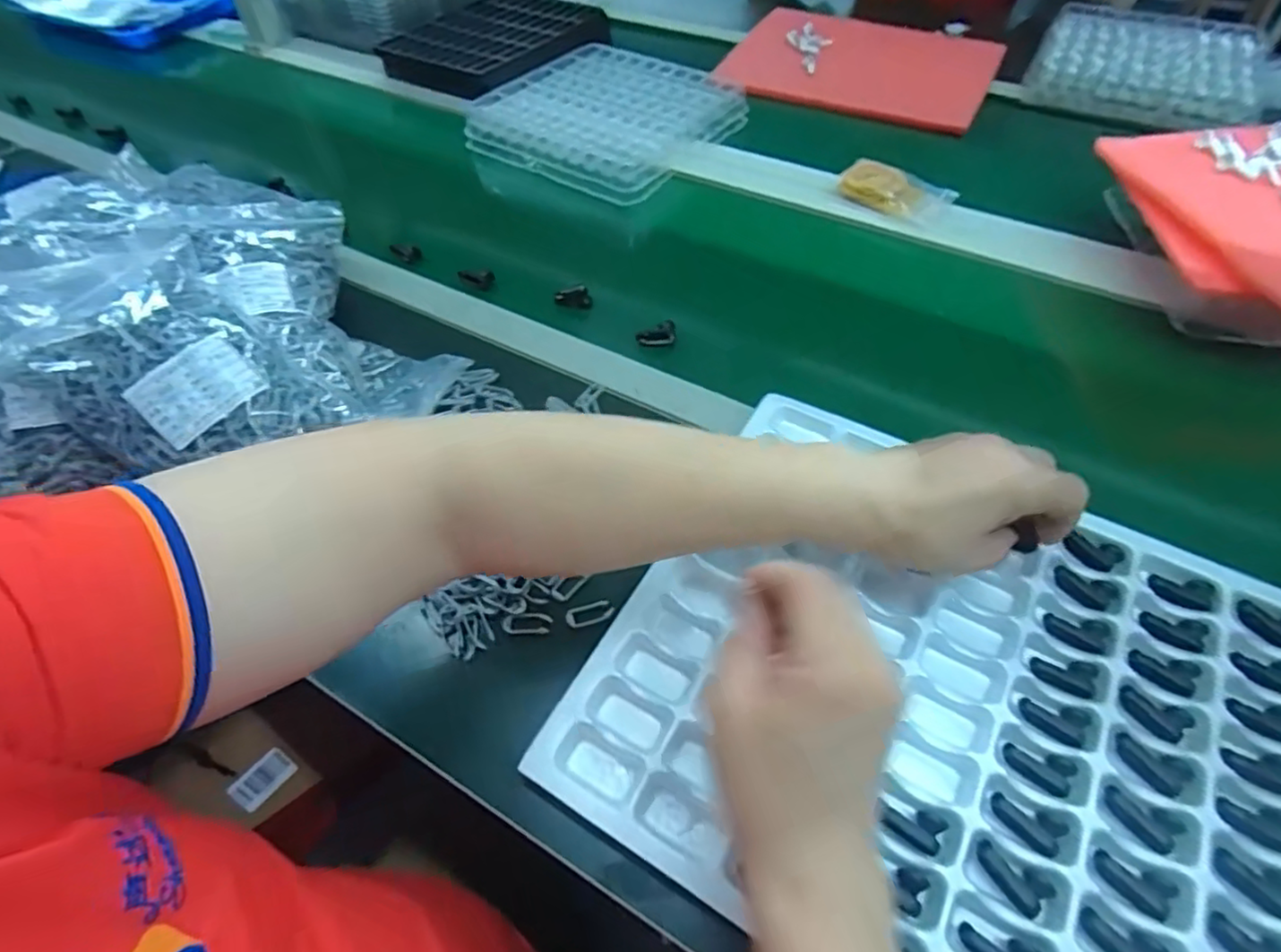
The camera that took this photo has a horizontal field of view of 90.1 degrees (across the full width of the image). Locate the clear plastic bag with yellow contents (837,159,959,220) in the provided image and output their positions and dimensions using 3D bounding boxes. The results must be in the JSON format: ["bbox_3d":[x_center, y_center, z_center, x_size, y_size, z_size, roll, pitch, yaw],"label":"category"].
[{"bbox_3d":[0.277,-0.309,0.698,0.116,0.024,0.062,21,56,16],"label":"clear plastic bag with yellow contents"}]

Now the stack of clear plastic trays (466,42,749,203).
[{"bbox_3d":[-0.041,-0.453,0.808,0.266,0.046,0.256,32,60,23],"label":"stack of clear plastic trays"}]

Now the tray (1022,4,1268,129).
[{"bbox_3d":[0.673,-0.550,0.849,0.259,0.050,0.256,26,58,19],"label":"tray"}]

